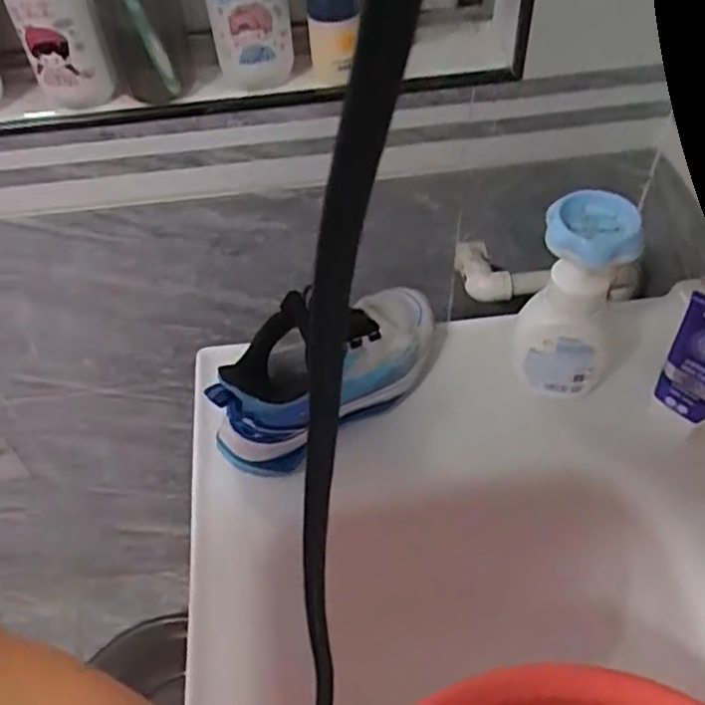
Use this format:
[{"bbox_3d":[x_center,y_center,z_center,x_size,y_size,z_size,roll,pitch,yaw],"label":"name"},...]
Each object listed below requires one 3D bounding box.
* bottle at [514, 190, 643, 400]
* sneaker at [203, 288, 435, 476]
[{"bbox_3d":[0.183,-0.041,0.567,0.084,0.163,0.069,16,55,10],"label":"bottle"},{"bbox_3d":[-0.018,0.003,0.581,0.219,0.097,0.089,-33,61,-23],"label":"sneaker"}]

